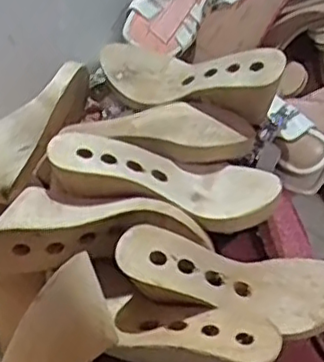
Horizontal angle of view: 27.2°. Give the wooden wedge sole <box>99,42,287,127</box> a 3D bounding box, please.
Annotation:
[{"bbox_3d":[0.028,-0.113,0.761,0.223,0.083,0.072,21,35,35],"label":"wooden wedge sole"}]

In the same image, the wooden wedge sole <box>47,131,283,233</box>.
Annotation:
[{"bbox_3d":[0.000,-0.002,0.695,0.233,0.058,0.071,13,28,-5],"label":"wooden wedge sole"}]

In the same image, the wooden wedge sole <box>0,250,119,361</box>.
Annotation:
[{"bbox_3d":[-0.128,0.166,0.605,0.222,0.073,0.060,-47,33,6],"label":"wooden wedge sole"}]

